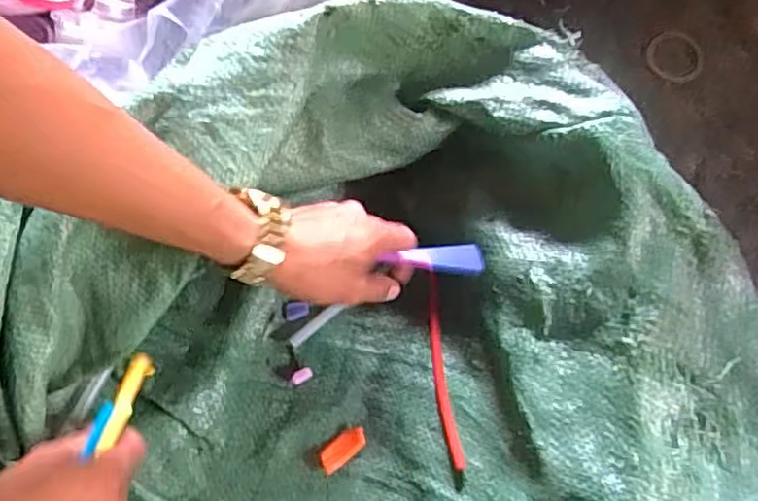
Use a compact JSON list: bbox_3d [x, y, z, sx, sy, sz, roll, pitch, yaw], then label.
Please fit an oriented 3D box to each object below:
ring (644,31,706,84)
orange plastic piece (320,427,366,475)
[{"bbox_3d":[0.304,-0.199,0.679,0.058,0.005,0.052,22,83,7],"label":"ring"},{"bbox_3d":[-0.030,0.167,0.555,0.044,0.009,0.022,-35,76,-10],"label":"orange plastic piece"}]

